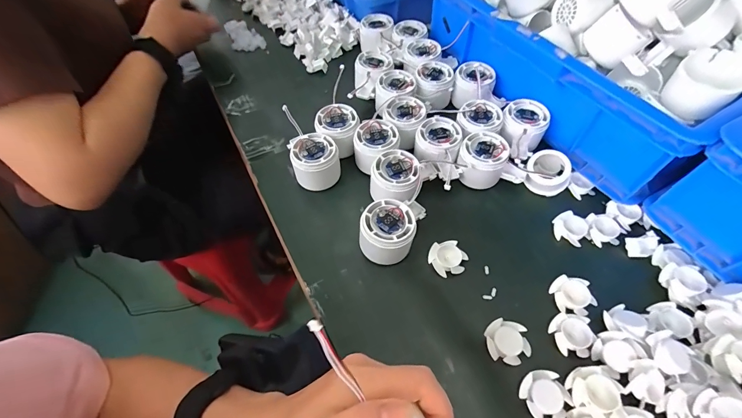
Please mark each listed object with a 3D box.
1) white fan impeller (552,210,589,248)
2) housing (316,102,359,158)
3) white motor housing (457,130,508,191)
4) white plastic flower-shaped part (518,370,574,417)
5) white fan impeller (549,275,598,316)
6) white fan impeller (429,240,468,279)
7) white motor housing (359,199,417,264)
[{"bbox_3d":[0.234,0.022,0.403,0.035,0.014,0.034,22,61,16],"label":"white fan impeller"},{"bbox_3d":[-0.043,-0.107,0.466,0.054,0.044,0.054,-1,57,2],"label":"housing"},{"bbox_3d":[0.140,-0.063,0.435,0.056,0.044,0.061,14,59,11],"label":"white motor housing"},{"bbox_3d":[0.156,0.167,0.305,0.038,0.007,0.040,-1,57,2],"label":"white plastic flower-shaped part"},{"bbox_3d":[0.210,0.090,0.358,0.037,0.012,0.039,-2,57,1],"label":"white fan impeller"},{"bbox_3d":[0.086,0.055,0.382,0.036,0.011,0.039,-1,57,2],"label":"white fan impeller"},{"bbox_3d":[0.018,0.025,0.375,0.057,0.050,0.055,-1,57,2],"label":"white motor housing"}]

